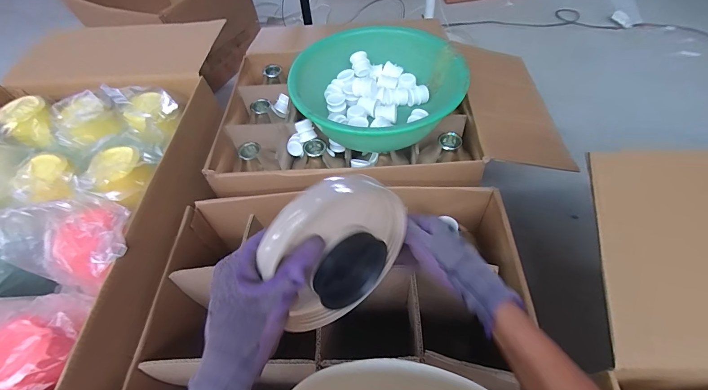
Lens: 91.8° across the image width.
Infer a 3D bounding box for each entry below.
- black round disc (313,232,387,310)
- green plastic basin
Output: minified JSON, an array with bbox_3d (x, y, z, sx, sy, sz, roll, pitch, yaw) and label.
[{"bbox_3d":[-0.002,0.069,0.310,0.073,0.069,0.005,-51,40,-10],"label":"black round disc"},{"bbox_3d":[0.051,-0.214,0.734,0.336,0.118,0.321,-2,54,3],"label":"green plastic basin"}]

